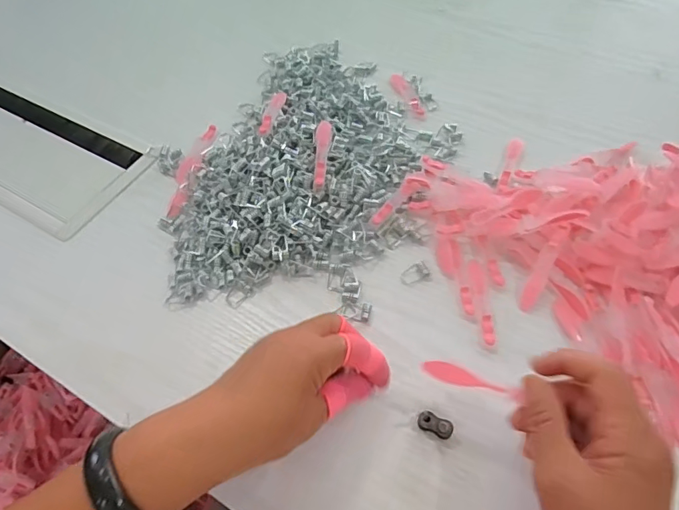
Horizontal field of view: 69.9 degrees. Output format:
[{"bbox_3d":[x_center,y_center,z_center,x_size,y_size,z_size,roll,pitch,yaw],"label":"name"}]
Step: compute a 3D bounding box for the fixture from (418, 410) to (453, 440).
[{"bbox_3d":[0.065,0.116,0.330,0.023,0.013,0.011,23,60,19],"label":"fixture"}]

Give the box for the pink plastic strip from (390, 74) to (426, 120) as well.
[{"bbox_3d":[0.075,-0.176,0.533,0.017,0.004,0.079,-18,55,-8],"label":"pink plastic strip"}]

